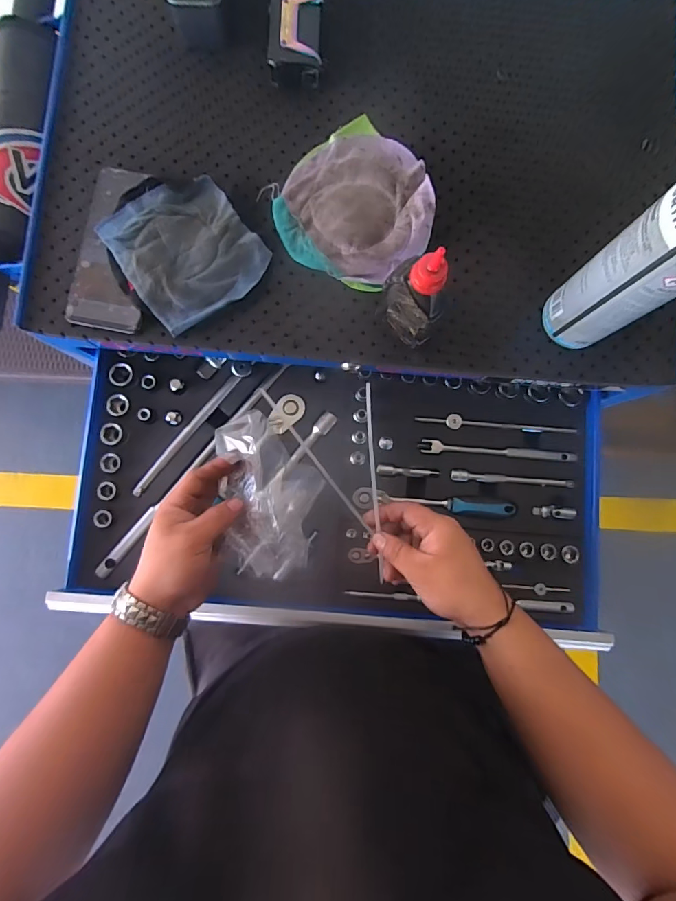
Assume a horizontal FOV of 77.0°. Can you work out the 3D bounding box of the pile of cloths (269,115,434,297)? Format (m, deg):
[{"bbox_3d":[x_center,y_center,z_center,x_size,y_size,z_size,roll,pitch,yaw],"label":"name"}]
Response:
[{"bbox_3d":[0.022,-0.252,0.428,0.152,0.028,0.153,0,83,-1],"label":"pile of cloths"}]

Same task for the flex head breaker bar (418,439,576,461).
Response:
[{"bbox_3d":[0.188,0.000,0.504,0.184,0.008,0.015,4,83,-1],"label":"flex head breaker bar"}]

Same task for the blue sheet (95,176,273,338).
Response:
[{"bbox_3d":[-0.157,-0.204,0.426,0.131,0.014,0.143,-39,85,-5],"label":"blue sheet"}]

